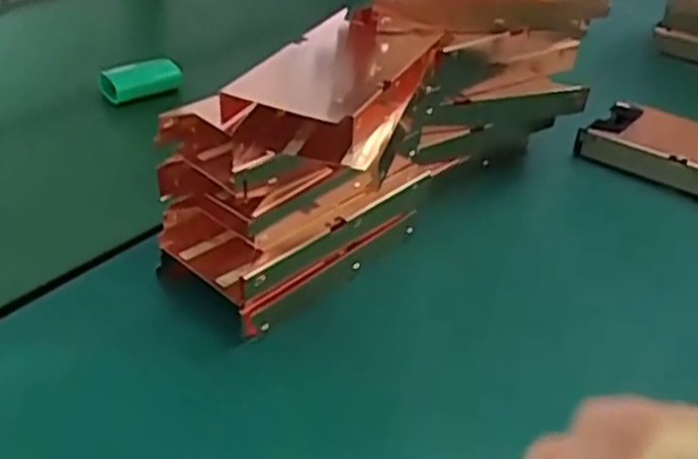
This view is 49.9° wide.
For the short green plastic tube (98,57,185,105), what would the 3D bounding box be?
[{"bbox_3d":[-0.180,-0.129,0.648,0.069,0.029,0.019,-11,38,3],"label":"short green plastic tube"}]

